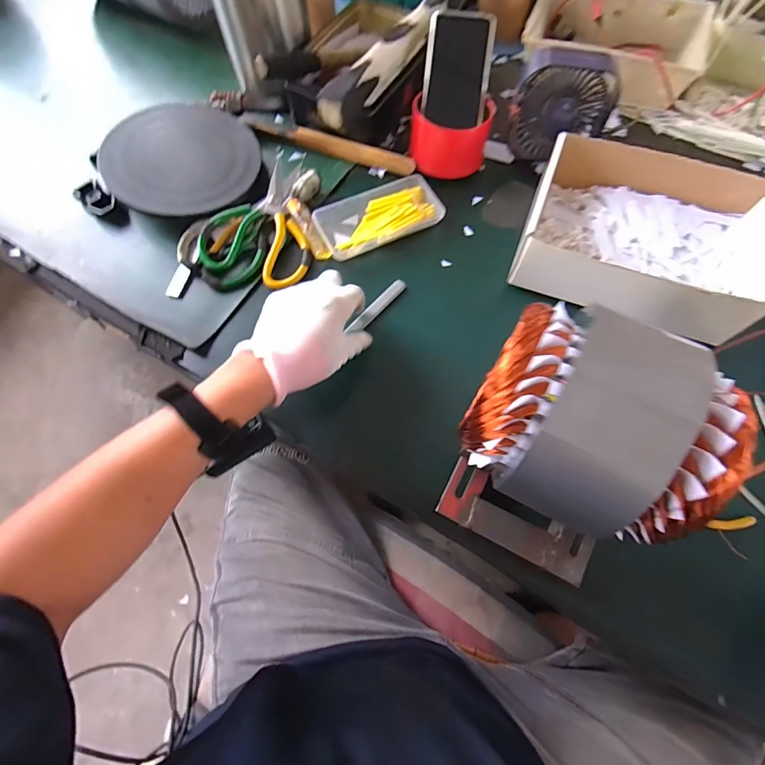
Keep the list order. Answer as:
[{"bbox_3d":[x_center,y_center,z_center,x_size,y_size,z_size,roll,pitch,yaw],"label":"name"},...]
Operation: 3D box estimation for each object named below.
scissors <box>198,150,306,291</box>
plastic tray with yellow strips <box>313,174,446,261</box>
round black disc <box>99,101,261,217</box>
[{"bbox_3d":[-0.166,-0.222,0.514,0.073,0.017,0.228,15,70,8],"label":"scissors"},{"bbox_3d":[-0.006,-0.217,0.526,0.155,0.015,0.091,-26,70,-8],"label":"plastic tray with yellow strips"},{"bbox_3d":[-0.266,-0.302,0.542,0.184,0.038,0.184,-1,68,2],"label":"round black disc"}]

